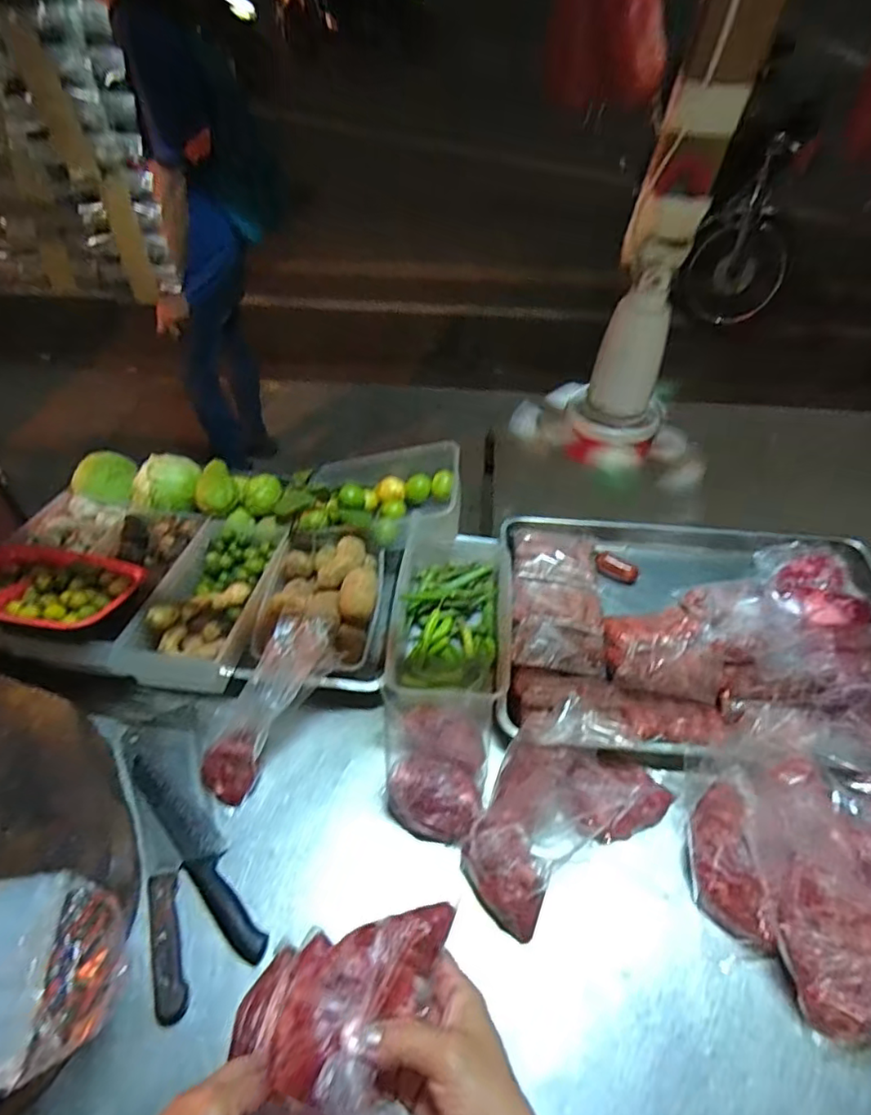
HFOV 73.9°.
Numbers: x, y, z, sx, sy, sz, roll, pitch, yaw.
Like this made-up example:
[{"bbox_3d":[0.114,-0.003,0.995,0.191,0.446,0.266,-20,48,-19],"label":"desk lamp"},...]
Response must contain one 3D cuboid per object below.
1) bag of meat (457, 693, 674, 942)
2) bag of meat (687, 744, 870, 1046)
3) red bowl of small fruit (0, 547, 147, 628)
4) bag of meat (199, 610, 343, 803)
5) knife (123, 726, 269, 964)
[{"bbox_3d":[0.133,0.275,0.665,0.251,0.078,0.181,-31,58,-25],"label":"bag of meat"},{"bbox_3d":[0.437,0.341,0.608,0.302,0.078,0.263,11,51,6],"label":"bag of meat"},{"bbox_3d":[-0.485,0.038,0.716,0.214,0.048,0.139,9,35,4],"label":"red bowl of small fruit"},{"bbox_3d":[-0.202,0.181,0.711,0.078,0.051,0.246,30,89,21],"label":"bag of meat"},{"bbox_3d":[-0.282,0.308,0.667,0.070,0.021,0.313,-29,57,-24],"label":"knife"}]

